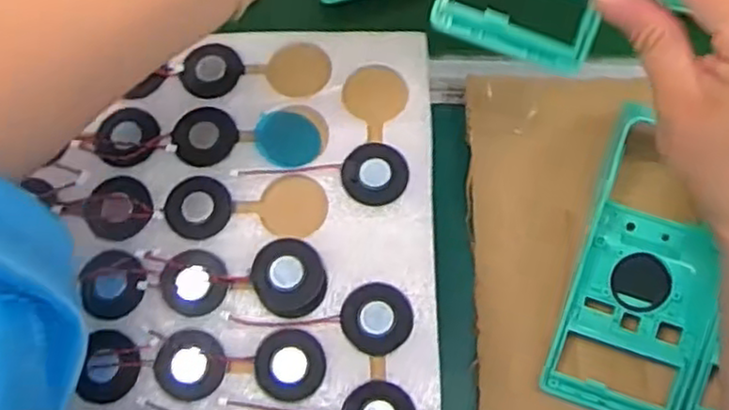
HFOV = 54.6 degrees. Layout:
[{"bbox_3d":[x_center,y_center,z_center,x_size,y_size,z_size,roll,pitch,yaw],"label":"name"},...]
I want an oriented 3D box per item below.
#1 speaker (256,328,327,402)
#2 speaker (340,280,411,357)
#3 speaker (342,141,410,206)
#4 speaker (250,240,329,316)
[{"bbox_3d":[-0.035,0.076,0.336,0.032,0.004,0.032,12,72,4],"label":"speaker"},{"bbox_3d":[0.006,0.055,0.343,0.034,0.004,0.034,13,72,5],"label":"speaker"},{"bbox_3d":[0.005,-0.017,0.364,0.034,0.004,0.033,0,72,0],"label":"speaker"},{"bbox_3d":[-0.037,0.035,0.345,0.034,0.009,0.039,-33,74,-10],"label":"speaker"}]

